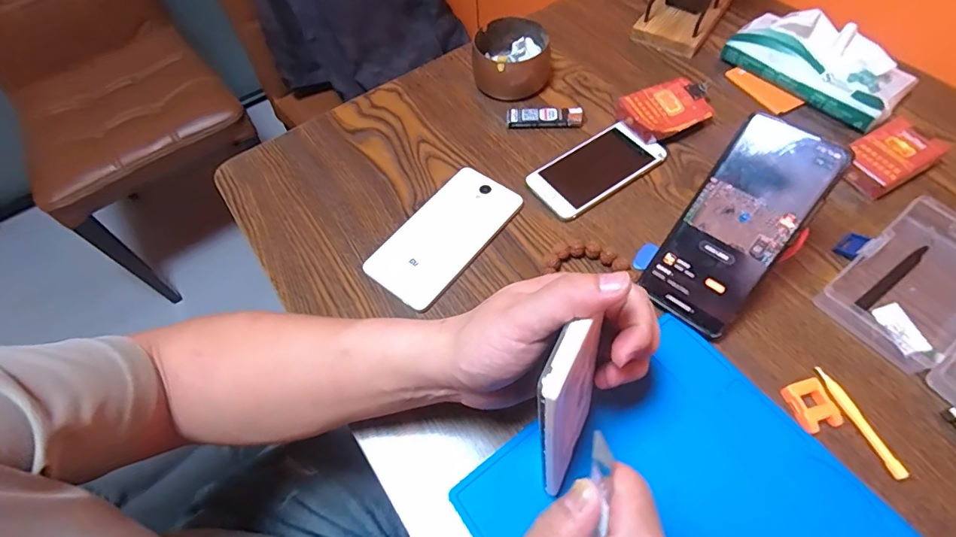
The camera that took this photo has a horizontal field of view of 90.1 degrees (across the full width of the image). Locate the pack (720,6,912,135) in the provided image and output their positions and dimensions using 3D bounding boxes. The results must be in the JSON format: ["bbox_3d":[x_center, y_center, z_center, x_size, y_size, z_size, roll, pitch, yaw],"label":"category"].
[{"bbox_3d":[0.362,-0.220,0.512,0.087,0.051,0.177,-37,63,-17],"label":"pack"}]

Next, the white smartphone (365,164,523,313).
[{"bbox_3d":[-0.030,-0.032,0.445,0.076,0.011,0.147,33,66,21],"label":"white smartphone"}]

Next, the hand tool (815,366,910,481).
[{"bbox_3d":[0.272,0.110,0.343,0.011,0.008,0.081,-22,60,-9],"label":"hand tool"}]

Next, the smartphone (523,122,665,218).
[{"bbox_3d":[0.117,-0.101,0.478,0.129,0.011,0.068,-32,62,-15],"label":"smartphone"}]

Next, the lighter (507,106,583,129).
[{"bbox_3d":[0.072,-0.164,0.518,0.080,0.015,0.022,1,59,4],"label":"lighter"}]

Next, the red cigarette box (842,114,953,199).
[{"bbox_3d":[0.386,-0.103,0.455,0.090,0.026,0.054,-26,60,-12],"label":"red cigarette box"}]

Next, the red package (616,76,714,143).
[{"bbox_3d":[0.198,-0.165,0.502,0.089,0.028,0.062,-26,61,-12],"label":"red package"}]

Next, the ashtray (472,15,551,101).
[{"bbox_3d":[0.038,-0.239,0.545,0.085,0.048,0.080,0,59,4],"label":"ashtray"}]

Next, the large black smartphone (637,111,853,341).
[{"bbox_3d":[0.198,-0.031,0.366,0.074,0.007,0.162,35,107,22],"label":"large black smartphone"}]

